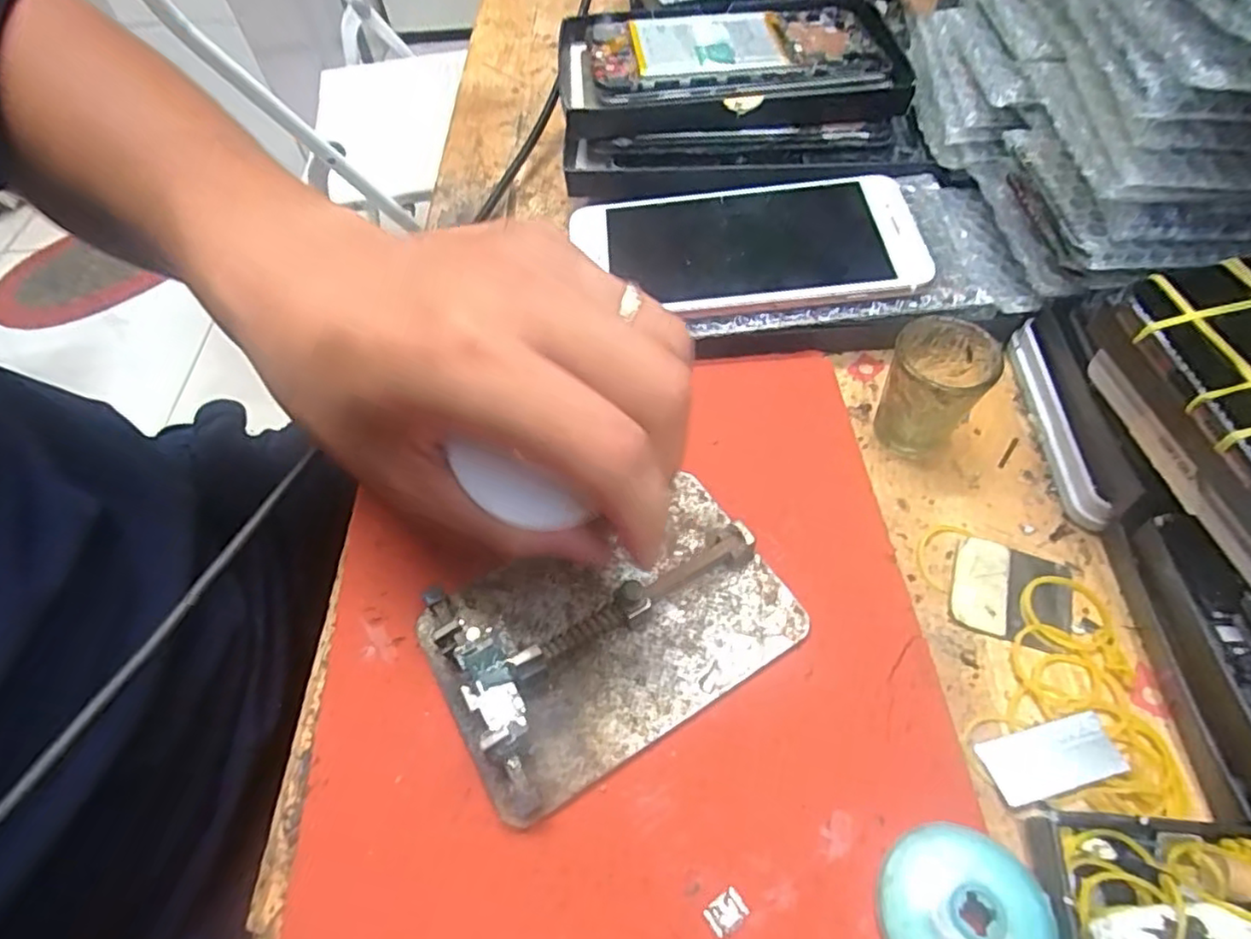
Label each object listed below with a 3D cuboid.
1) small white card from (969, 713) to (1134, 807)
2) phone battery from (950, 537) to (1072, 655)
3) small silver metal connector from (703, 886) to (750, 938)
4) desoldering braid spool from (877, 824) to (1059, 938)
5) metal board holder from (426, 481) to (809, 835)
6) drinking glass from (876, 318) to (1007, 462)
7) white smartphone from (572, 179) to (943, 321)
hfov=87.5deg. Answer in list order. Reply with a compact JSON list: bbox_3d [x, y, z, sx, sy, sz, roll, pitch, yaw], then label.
[{"bbox_3d":[0.131,0.089,0.202,0.038,0.004,0.019,-18,46,2],"label":"small white card"},{"bbox_3d":[0.138,0.044,0.232,0.038,0.004,0.036,17,59,13],"label":"phone battery"},{"bbox_3d":[0.028,0.123,0.181,0.011,0.004,0.009,-32,61,-17],"label":"small silver metal connector"},{"bbox_3d":[0.091,0.120,0.174,0.042,0.013,0.043,-1,57,2],"label":"desoldering braid spool"},{"bbox_3d":[-0.006,0.051,0.222,0.115,0.019,0.079,-29,60,-15],"label":"metal board holder"},{"bbox_3d":[0.118,-0.030,0.254,0.034,0.048,0.034,22,61,16],"label":"drinking glass"},{"bbox_3d":[0.055,-0.101,0.296,0.145,0.014,0.078,-5,57,-1],"label":"white smartphone"}]

